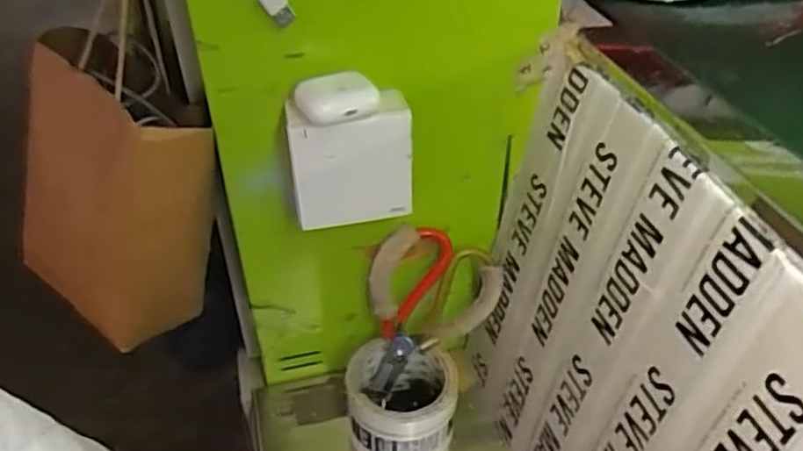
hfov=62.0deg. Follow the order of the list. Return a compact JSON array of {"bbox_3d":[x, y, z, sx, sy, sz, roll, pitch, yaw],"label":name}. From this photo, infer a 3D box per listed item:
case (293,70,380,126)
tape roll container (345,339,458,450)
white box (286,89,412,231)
[{"bbox_3d":[-0.045,-0.086,0.451,0.052,0.022,0.038,-9,38,-16],"label":"case"},{"bbox_3d":[-0.001,0.164,0.600,0.093,0.083,0.089,2,36,-2],"label":"tape roll container"},{"bbox_3d":[-0.038,-0.046,0.485,0.085,0.087,0.037,-5,37,-12],"label":"white box"}]

